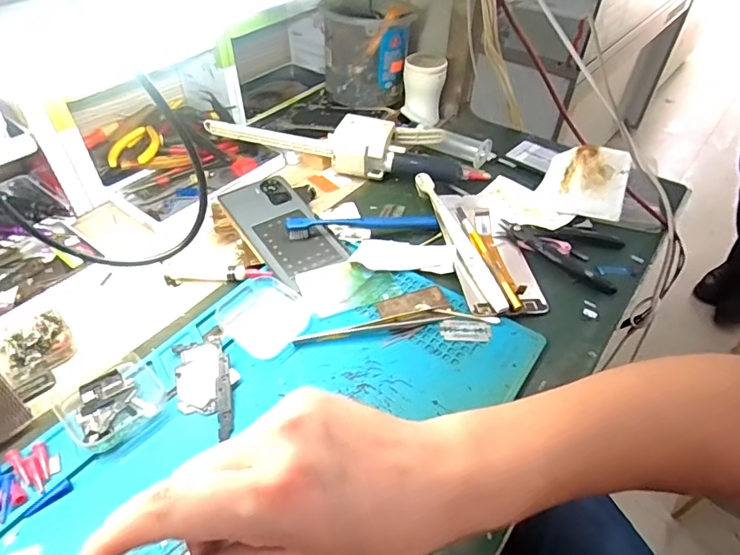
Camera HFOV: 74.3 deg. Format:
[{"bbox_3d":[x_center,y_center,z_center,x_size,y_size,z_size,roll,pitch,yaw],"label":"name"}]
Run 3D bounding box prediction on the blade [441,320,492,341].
[{"bbox_3d":[0.080,0.045,0.410,0.041,0.004,0.019,1,52,3],"label":"blade"}]

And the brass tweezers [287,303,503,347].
[{"bbox_3d":[0.023,0.037,0.412,0.169,0.006,0.024,-5,46,-7],"label":"brass tweezers"}]

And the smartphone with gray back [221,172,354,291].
[{"bbox_3d":[-0.089,-0.053,0.490,0.073,0.014,0.152,-26,52,-25],"label":"smartphone with gray back"}]

